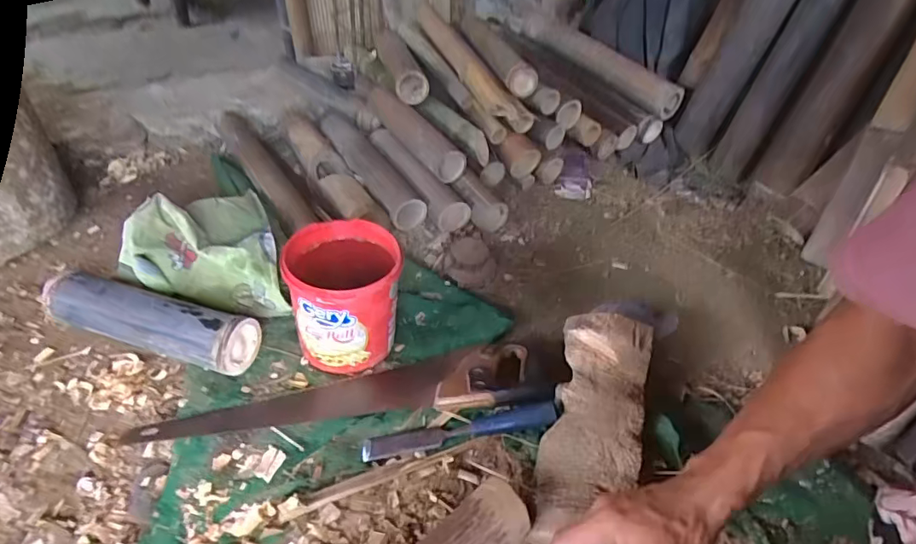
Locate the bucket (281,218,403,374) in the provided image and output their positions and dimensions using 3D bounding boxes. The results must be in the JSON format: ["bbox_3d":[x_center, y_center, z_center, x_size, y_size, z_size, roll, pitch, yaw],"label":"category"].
[{"bbox_3d":[-0.146,0.031,0.687,0.134,0.156,0.133,2,44,-2],"label":"bucket"}]

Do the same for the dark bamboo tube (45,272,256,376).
[{"bbox_3d":[-0.412,0.066,0.691,0.289,0.071,0.074,13,44,9],"label":"dark bamboo tube"}]

